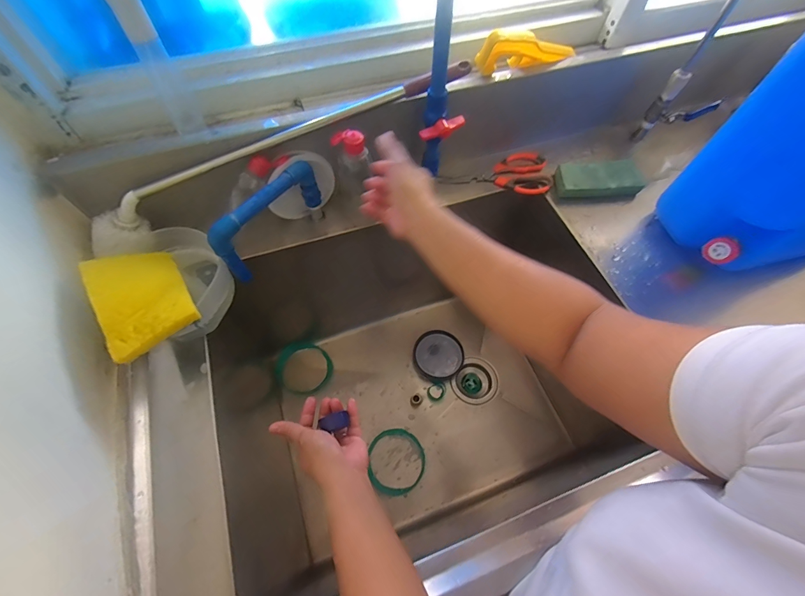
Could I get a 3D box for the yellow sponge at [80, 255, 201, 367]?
[{"bbox_3d":[-0.316,-0.004,0.432,0.092,0.036,0.139,-32,67,-17],"label":"yellow sponge"}]

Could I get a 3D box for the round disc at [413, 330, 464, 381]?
[{"bbox_3d":[0.089,0.141,0.895,0.117,0.032,0.116,1,61,-1],"label":"round disc"}]

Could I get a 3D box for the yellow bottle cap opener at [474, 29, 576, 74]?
[{"bbox_3d":[0.204,-0.391,0.574,0.184,0.064,0.032,-15,62,-24],"label":"yellow bottle cap opener"}]

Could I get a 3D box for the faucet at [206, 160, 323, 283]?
[{"bbox_3d":[-0.190,-0.116,0.524,0.028,0.102,0.183,33,65,15],"label":"faucet"}]

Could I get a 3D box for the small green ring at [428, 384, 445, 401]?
[{"bbox_3d":[0.081,0.223,0.858,0.041,0.005,0.039,1,61,-1],"label":"small green ring"}]

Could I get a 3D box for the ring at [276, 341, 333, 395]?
[{"bbox_3d":[-0.245,0.169,0.890,0.134,0.031,0.124,1,61,-1],"label":"ring"}]

